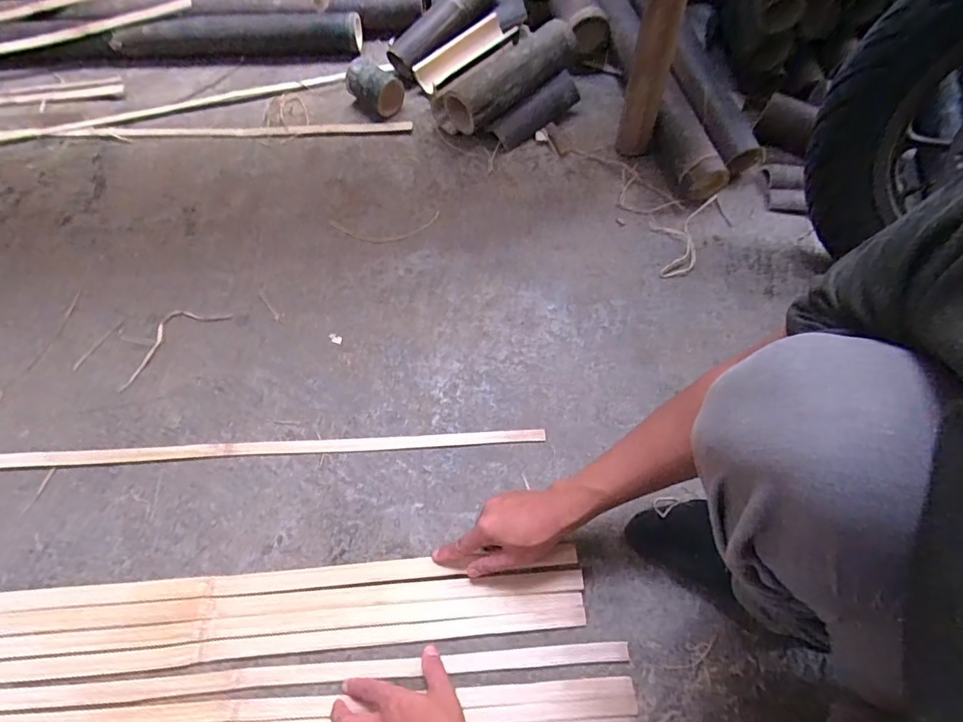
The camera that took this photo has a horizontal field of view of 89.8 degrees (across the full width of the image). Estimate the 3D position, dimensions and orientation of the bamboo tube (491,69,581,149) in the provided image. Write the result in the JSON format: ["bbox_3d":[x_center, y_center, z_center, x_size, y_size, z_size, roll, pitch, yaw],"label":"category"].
[{"bbox_3d":[0.109,-0.473,0.913,0.205,0.047,0.053,-37,69,-17],"label":"bamboo tube"}]

